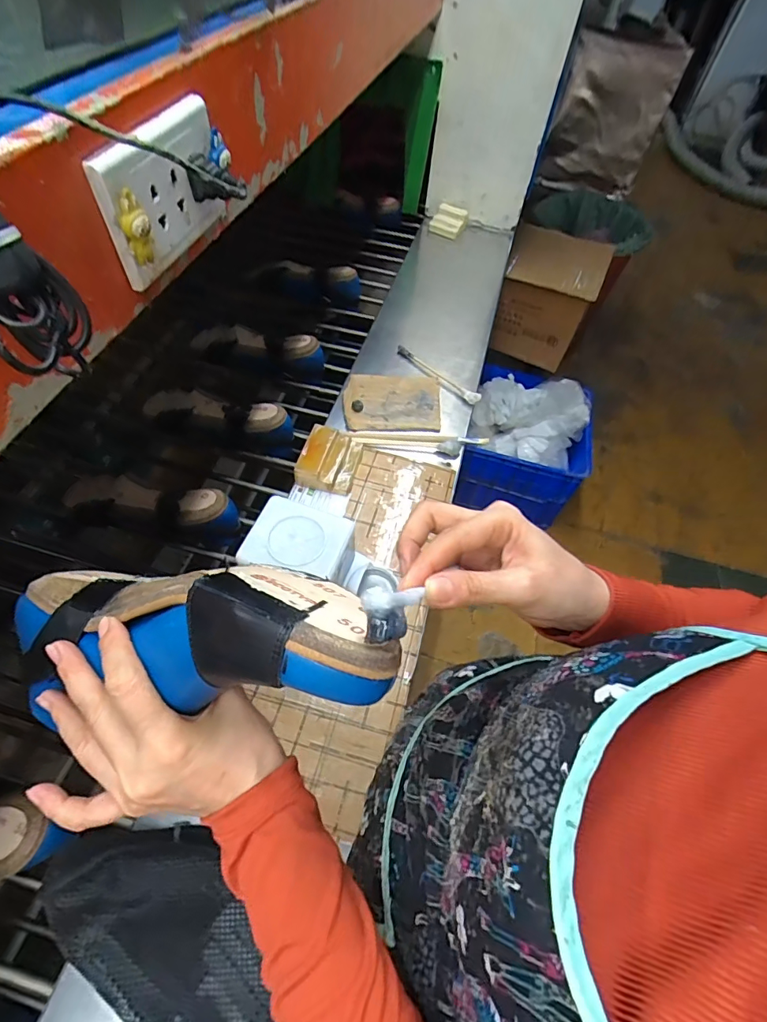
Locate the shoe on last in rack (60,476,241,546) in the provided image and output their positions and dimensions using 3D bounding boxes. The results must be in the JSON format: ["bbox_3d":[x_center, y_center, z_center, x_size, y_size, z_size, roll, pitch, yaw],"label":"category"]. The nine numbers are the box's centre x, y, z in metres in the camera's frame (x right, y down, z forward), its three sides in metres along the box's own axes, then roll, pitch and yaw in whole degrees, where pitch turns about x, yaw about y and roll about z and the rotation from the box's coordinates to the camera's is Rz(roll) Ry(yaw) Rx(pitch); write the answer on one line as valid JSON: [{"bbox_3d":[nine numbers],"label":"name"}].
[{"bbox_3d":[-0.340,-0.002,0.655,0.251,0.069,0.086,12,57,3],"label":"shoe on last in rack"}]

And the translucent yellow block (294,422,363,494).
[{"bbox_3d":[-0.080,-0.078,0.678,0.082,0.043,0.103,12,57,4],"label":"translucent yellow block"}]

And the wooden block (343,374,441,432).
[{"bbox_3d":[0.017,-0.193,0.788,0.170,0.011,0.137,-2,58,-6],"label":"wooden block"}]

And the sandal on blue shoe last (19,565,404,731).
[{"bbox_3d":[-0.109,0.057,0.245,0.243,0.059,0.081,-1,54,23],"label":"sandal on blue shoe last"}]

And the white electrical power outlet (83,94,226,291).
[{"bbox_3d":[-0.136,-0.206,0.290,0.023,0.071,0.120,12,57,4],"label":"white electrical power outlet"}]

